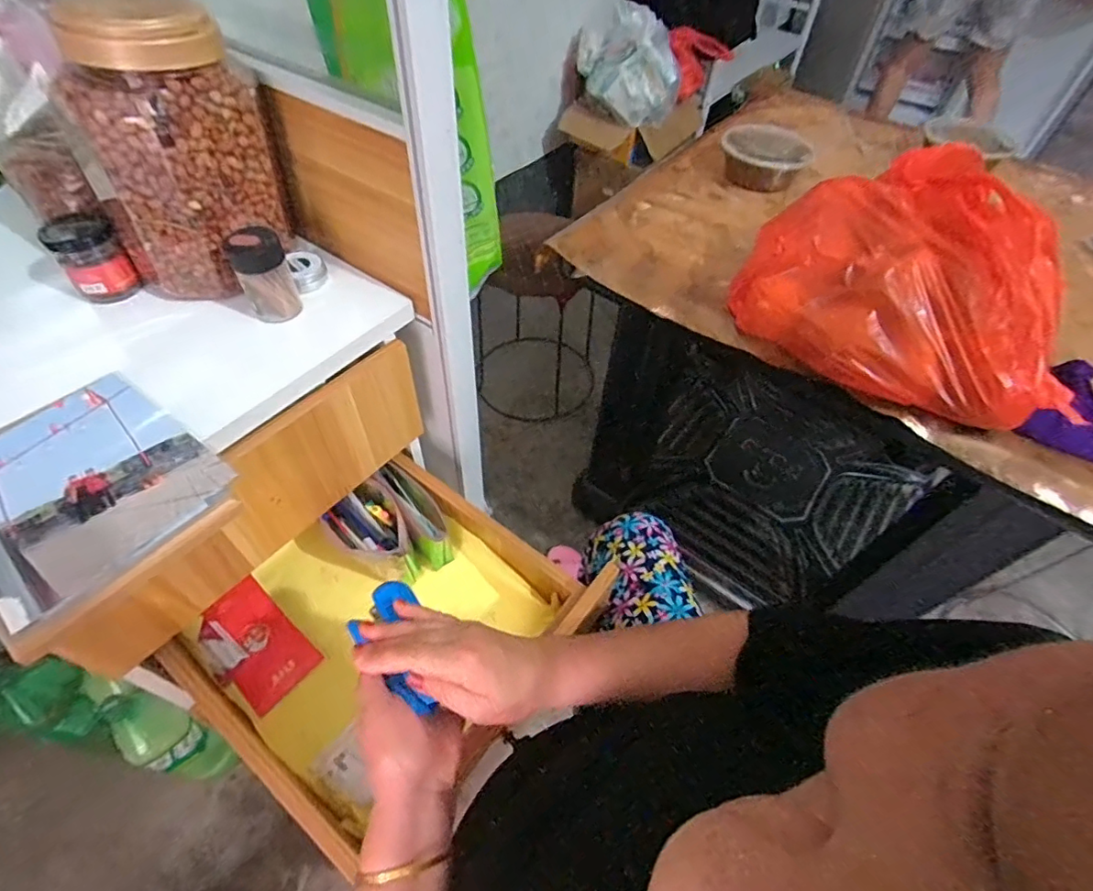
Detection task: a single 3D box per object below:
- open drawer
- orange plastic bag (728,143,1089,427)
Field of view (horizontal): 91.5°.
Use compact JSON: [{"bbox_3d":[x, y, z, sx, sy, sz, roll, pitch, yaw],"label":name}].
[{"bbox_3d":[-0.202,0.205,0.646,0.382,0.133,0.360,34,57,21],"label":"open drawer"},{"bbox_3d":[0.389,-0.186,0.575,0.318,0.142,0.245,26,55,16],"label":"orange plastic bag"}]

